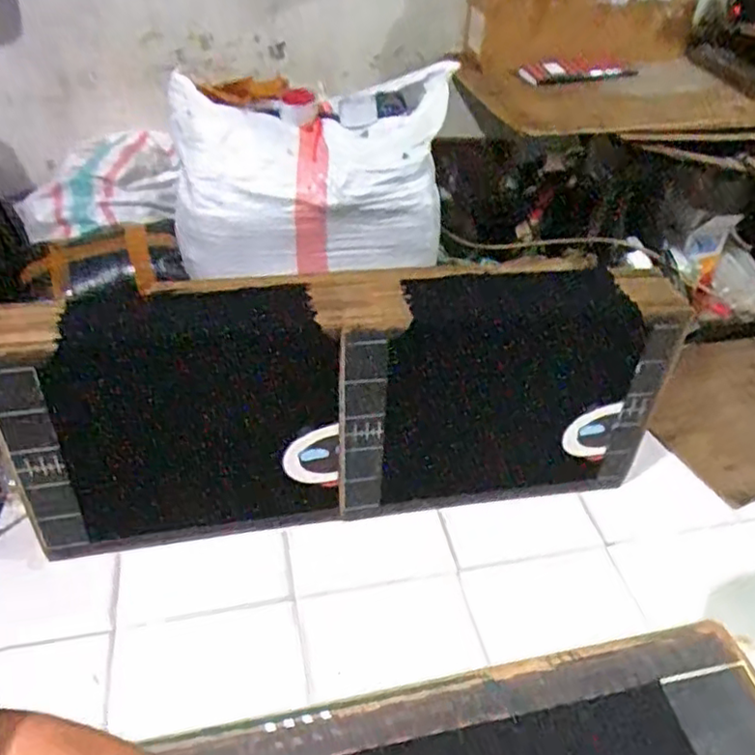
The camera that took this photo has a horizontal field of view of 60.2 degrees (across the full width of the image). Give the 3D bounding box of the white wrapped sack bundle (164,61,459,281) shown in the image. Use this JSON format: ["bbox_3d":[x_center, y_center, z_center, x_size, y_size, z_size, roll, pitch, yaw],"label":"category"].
[{"bbox_3d":[-0.140,-0.428,1.457,0.611,0.366,0.271,-6,42,-12],"label":"white wrapped sack bundle"}]

